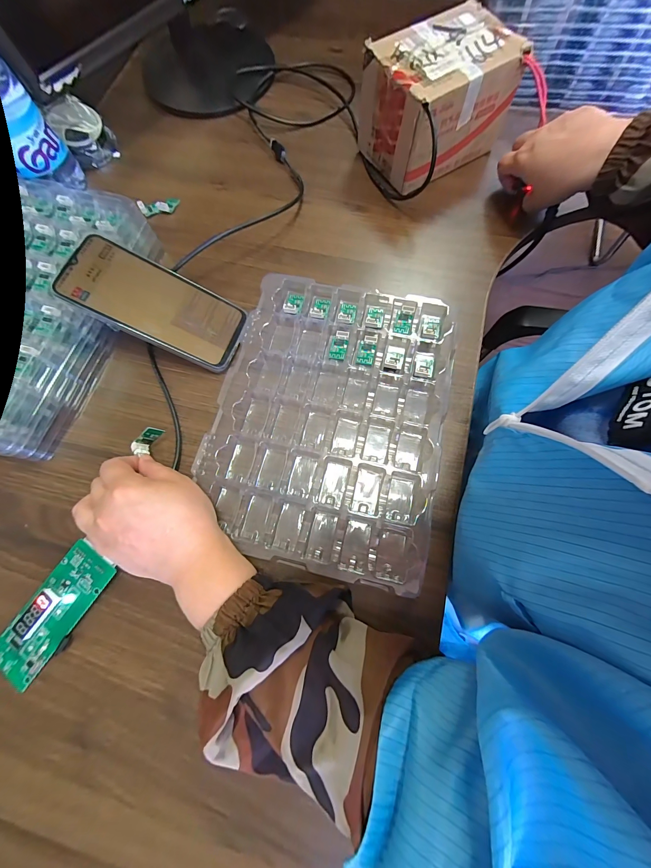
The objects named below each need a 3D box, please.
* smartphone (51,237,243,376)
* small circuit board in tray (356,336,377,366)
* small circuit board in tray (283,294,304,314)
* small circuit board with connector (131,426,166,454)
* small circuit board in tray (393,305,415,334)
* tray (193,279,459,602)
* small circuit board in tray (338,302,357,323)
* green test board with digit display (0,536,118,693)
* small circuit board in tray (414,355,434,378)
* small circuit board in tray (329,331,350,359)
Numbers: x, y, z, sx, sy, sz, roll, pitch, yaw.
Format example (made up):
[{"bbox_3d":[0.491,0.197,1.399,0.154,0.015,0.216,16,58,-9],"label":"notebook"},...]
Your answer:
[{"bbox_3d":[-0.162,-0.125,0.306,0.158,0.007,0.076,24,72,-16],"label":"smartphone"},{"bbox_3d":[0.042,-0.085,0.320,0.017,0.004,0.030,12,92,13],"label":"small circuit board in tray"},{"bbox_3d":[-0.035,-0.141,0.339,0.020,0.007,0.026,6,72,4],"label":"small circuit board in tray"},{"bbox_3d":[-0.163,0.005,0.286,0.013,0.015,0.028,30,75,12],"label":"small circuit board with connector"},{"bbox_3d":[0.082,-0.120,0.329,0.017,0.004,0.028,15,95,16],"label":"small circuit board in tray"},{"bbox_3d":[0.005,-0.023,0.295,0.209,0.018,0.272,12,72,6],"label":"tray"},{"bbox_3d":[0.023,-0.130,0.334,0.017,0.006,0.027,7,72,5],"label":"small circuit board in tray"},{"bbox_3d":[-0.220,0.144,0.252,0.046,0.010,0.104,30,77,12],"label":"green test board with digit display"},{"bbox_3d":[0.098,-0.068,0.310,0.018,0.008,0.027,11,72,6],"label":"small circuit board in tray"},{"bbox_3d":[0.014,-0.092,0.321,0.018,0.008,0.028,8,92,8],"label":"small circuit board in tray"}]

